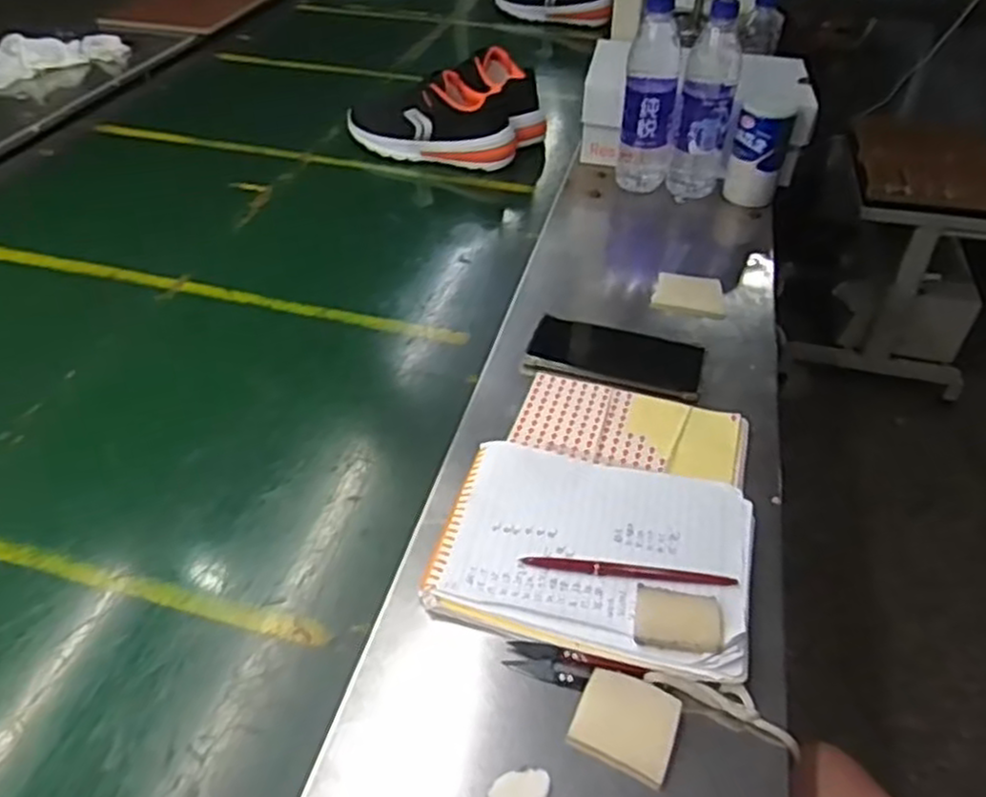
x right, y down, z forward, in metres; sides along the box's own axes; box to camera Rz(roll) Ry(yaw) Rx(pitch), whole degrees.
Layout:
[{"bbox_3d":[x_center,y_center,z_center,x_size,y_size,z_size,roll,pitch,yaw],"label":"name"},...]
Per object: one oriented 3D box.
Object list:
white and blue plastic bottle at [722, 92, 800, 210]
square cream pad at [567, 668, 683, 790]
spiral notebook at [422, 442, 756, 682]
[{"bbox_3d":[0.327,-0.298,0.934,0.067,0.128,0.056,15,44,14],"label":"white and blue plastic bottle"},{"bbox_3d":[0.079,0.191,0.450,0.057,0.009,0.051,18,45,17],"label":"square cream pad"},{"bbox_3d":[0.074,0.104,0.539,0.210,0.019,0.165,12,44,11],"label":"spiral notebook"}]

